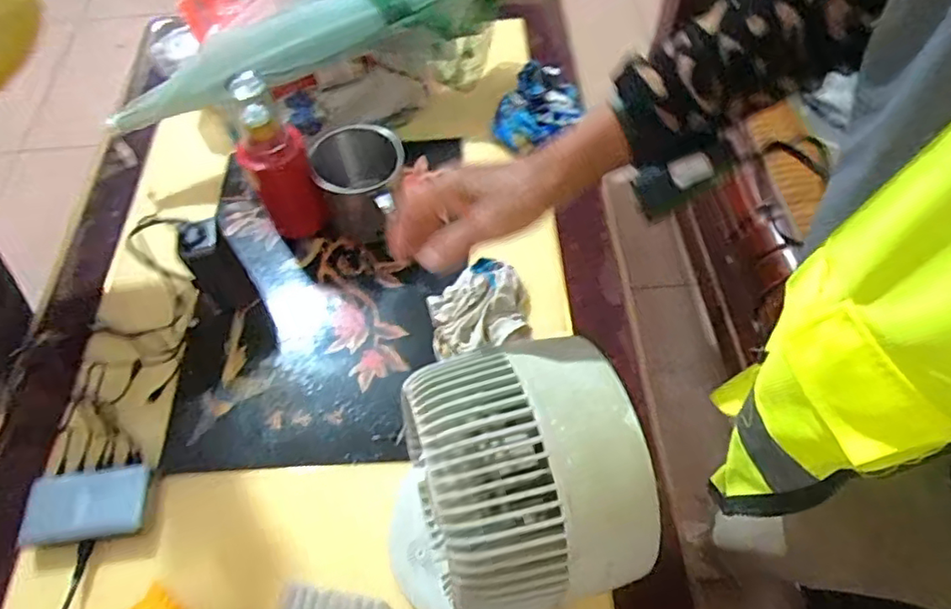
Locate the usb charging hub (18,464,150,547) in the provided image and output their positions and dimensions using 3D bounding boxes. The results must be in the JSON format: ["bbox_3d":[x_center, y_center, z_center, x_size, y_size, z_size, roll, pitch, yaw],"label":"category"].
[{"bbox_3d":[-0.431,0.221,0.661,0.136,0.021,0.077,-7,60,-2],"label":"usb charging hub"}]

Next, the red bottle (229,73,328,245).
[{"bbox_3d":[-0.264,-0.192,0.790,0.081,0.246,0.095,-19,61,-9],"label":"red bottle"}]

